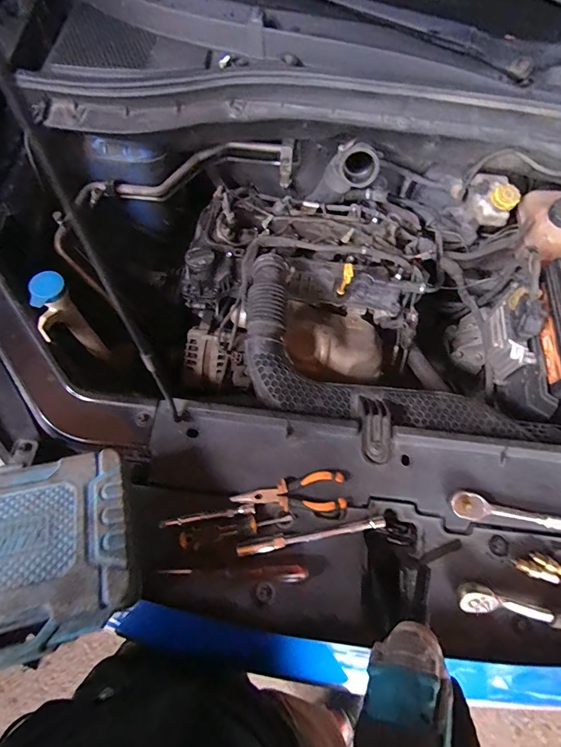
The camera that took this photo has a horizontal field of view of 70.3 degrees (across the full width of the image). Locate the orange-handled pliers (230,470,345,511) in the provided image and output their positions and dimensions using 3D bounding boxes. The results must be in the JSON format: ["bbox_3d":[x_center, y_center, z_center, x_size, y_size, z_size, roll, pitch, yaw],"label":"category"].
[{"bbox_3d":[0.012,0.165,0.554,0.151,0.023,0.051,2,64,-3],"label":"orange-handled pliers"}]

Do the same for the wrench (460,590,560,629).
[{"bbox_3d":[0.326,0.305,0.508,0.196,0.035,0.026,10,64,1],"label":"wrench"}]

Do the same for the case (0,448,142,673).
[{"bbox_3d":[-0.274,0.183,0.398,0.231,0.055,0.185,-13,66,-9],"label":"case"}]

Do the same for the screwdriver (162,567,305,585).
[{"bbox_3d":[-0.058,0.257,0.510,0.181,0.017,0.020,1,64,-3],"label":"screwdriver"}]

